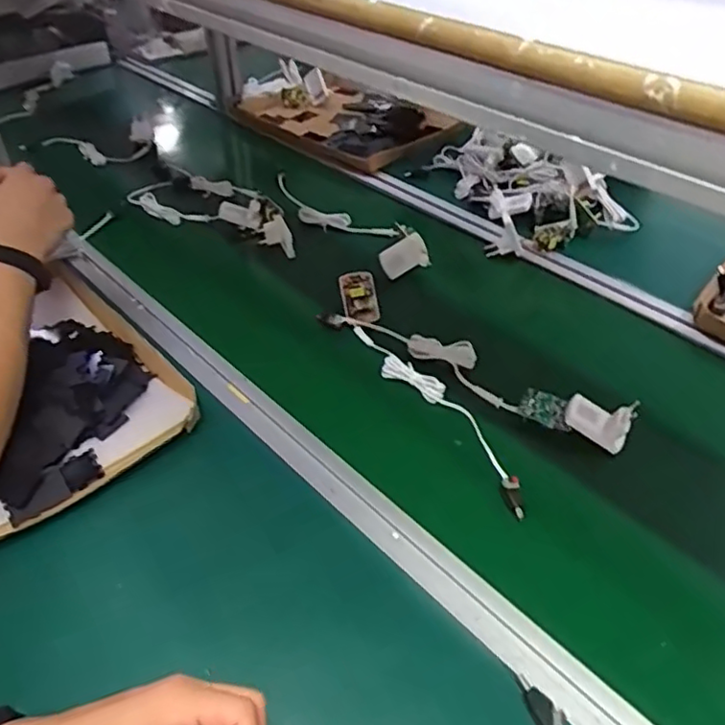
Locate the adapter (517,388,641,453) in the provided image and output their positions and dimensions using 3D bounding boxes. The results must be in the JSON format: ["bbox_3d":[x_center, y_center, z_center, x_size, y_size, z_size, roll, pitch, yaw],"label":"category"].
[{"bbox_3d":[0.207,0.047,0.632,0.100,0.036,0.043,21,47,23],"label":"adapter"}]

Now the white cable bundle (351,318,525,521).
[{"bbox_3d":[0.072,0.035,0.661,0.041,0.015,0.295,-24,46,-23],"label":"white cable bundle"}]

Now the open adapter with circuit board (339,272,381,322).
[{"bbox_3d":[-0.003,-0.078,0.771,0.042,0.039,0.043,-4,42,-3],"label":"open adapter with circuit board"}]

